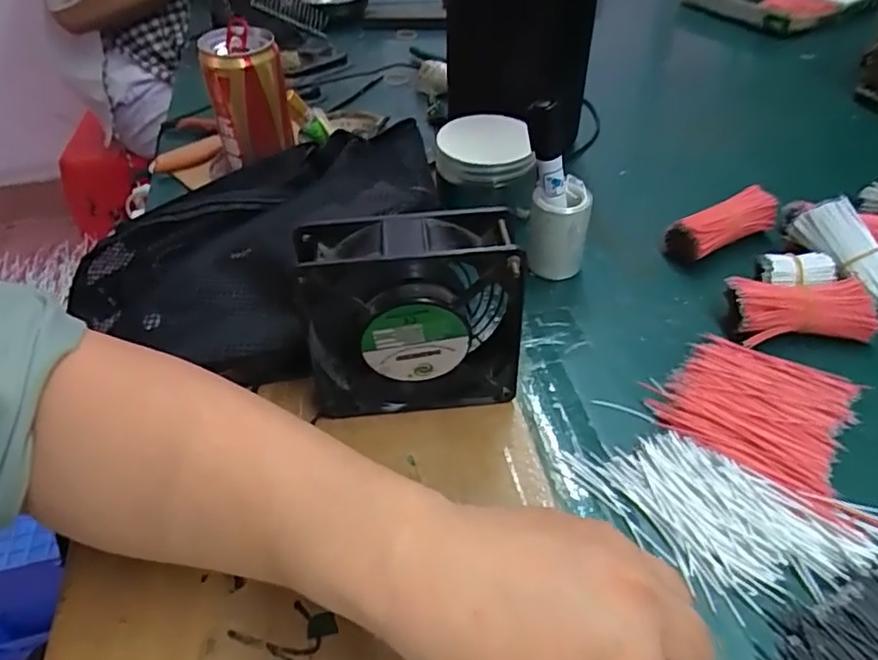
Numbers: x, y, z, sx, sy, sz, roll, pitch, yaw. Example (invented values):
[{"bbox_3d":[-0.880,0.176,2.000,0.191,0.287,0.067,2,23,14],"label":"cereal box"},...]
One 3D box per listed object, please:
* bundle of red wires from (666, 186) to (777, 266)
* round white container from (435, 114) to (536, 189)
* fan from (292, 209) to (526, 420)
[{"bbox_3d":[0.224,-0.079,0.479,0.088,0.039,0.029,-21,48,-17],"label":"bundle of red wires"},{"bbox_3d":[0.034,-0.148,0.501,0.072,0.032,0.069,-1,45,1],"label":"round white container"},{"bbox_3d":[-0.015,-0.005,0.352,0.120,0.125,0.042,-4,45,-1],"label":"fan"}]

